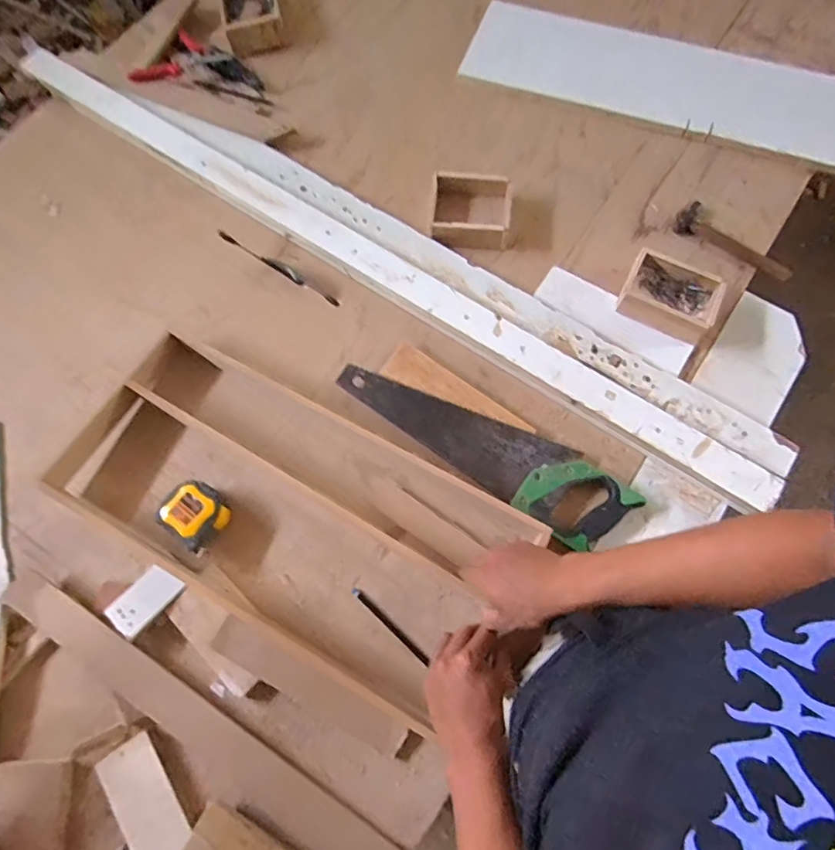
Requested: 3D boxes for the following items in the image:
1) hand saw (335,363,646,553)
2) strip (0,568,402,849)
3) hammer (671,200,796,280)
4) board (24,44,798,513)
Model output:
[{"bbox_3d":[0.089,0.018,0.716,0.420,0.021,0.113,35,75,11],"label":"hand saw"},{"bbox_3d":[-0.270,0.361,0.619,0.580,0.019,0.065,33,72,7],"label":"strip"},{"bbox_3d":[0.489,-0.285,0.793,0.183,0.027,0.050,35,76,11],"label":"hammer"},{"bbox_3d":[-0.077,-0.291,0.808,1.331,0.022,0.122,33,66,11],"label":"board"}]

